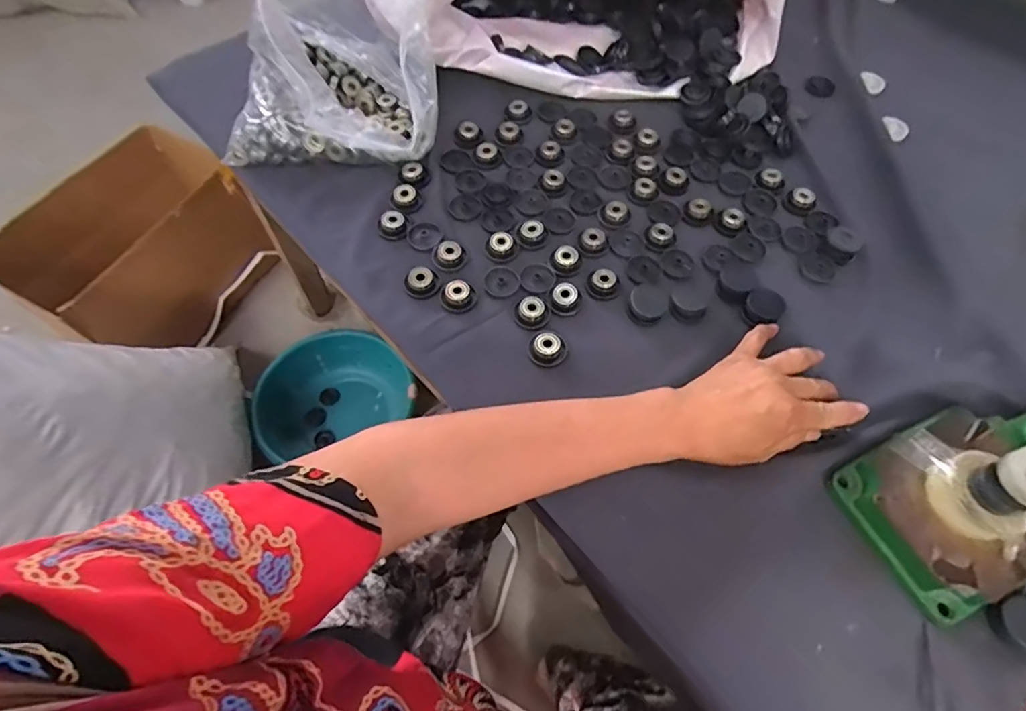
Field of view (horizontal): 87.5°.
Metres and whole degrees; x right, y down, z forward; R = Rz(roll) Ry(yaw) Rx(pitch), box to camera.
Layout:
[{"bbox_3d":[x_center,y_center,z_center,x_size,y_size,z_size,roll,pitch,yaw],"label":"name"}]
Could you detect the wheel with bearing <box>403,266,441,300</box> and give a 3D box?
[{"bbox_3d":[-0.084,-0.067,0.490,0.032,0.016,0.026,-13,63,-8],"label":"wheel with bearing"}]

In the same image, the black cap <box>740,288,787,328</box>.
[{"bbox_3d":[0.224,-0.042,0.483,0.033,0.023,0.027,37,67,17],"label":"black cap"}]

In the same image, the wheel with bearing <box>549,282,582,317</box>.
[{"bbox_3d":[0.048,-0.051,0.486,0.029,0.011,0.029,1,62,-1],"label":"wheel with bearing"}]

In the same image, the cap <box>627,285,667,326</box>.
[{"bbox_3d":[0.120,-0.044,0.479,0.032,0.023,0.026,27,64,13],"label":"cap"}]

